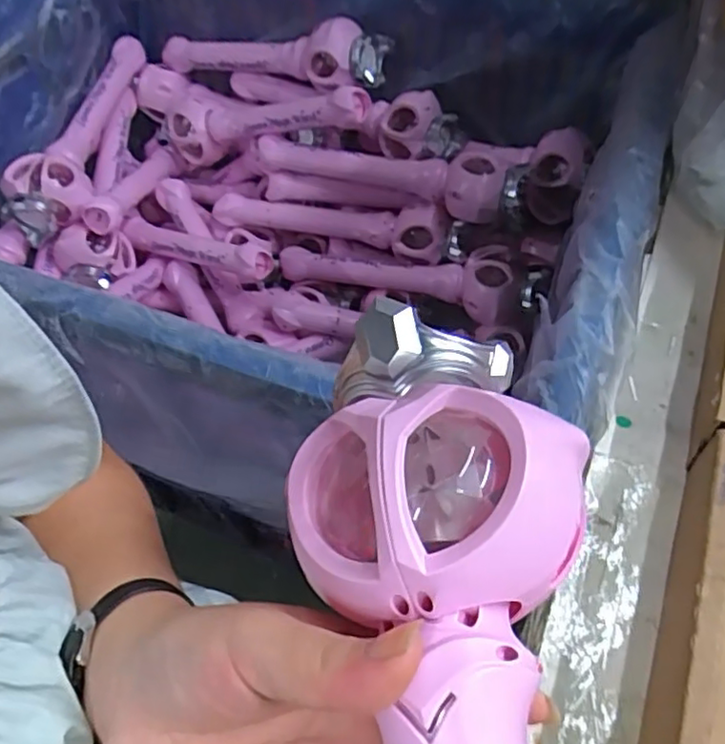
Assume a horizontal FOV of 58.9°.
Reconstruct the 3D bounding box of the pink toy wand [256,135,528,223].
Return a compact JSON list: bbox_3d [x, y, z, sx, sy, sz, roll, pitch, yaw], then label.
[{"bbox_3d":[0.031,-0.275,0.865,0.370,0.074,0.082,17,55,15],"label":"pink toy wand"}]

